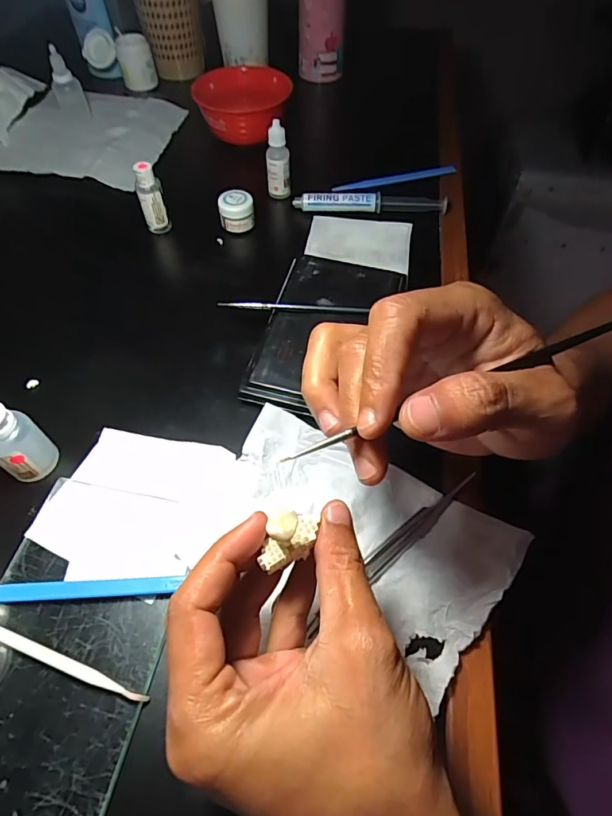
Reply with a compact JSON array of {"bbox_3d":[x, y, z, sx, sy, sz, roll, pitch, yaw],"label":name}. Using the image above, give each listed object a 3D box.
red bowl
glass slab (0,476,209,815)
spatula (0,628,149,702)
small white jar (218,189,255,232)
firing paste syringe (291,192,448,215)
[{"bbox_3d":[-0.070,-0.340,0.518,0.113,0.048,0.105,1,57,-1],"label":"red bowl"},{"bbox_3d":[-0.131,0.135,0.235,0.101,0.007,0.197,11,57,5],"label":"glass slab"},{"bbox_3d":[-0.145,0.126,0.238,0.136,0.007,0.006,17,58,10],"label":"spatula"},{"bbox_3d":[-0.066,-0.187,0.438,0.032,0.033,0.025,-3,57,-4],"label":"small white jar"},{"bbox_3d":[0.065,-0.207,0.453,0.152,0.016,0.011,3,57,0],"label":"firing paste syringe"}]

